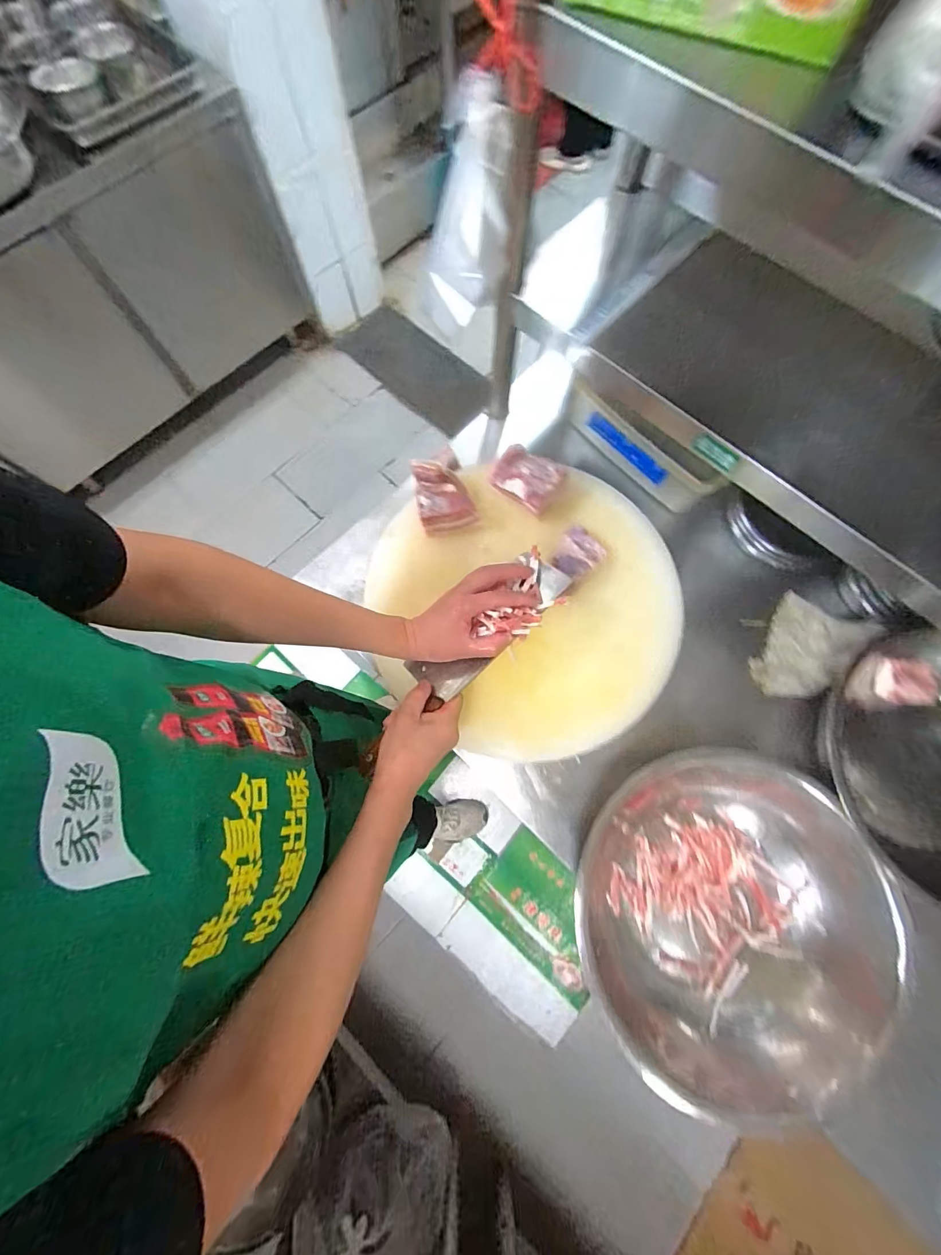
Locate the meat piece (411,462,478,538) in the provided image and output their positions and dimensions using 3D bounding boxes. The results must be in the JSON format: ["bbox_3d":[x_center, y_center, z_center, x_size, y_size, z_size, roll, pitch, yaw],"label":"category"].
[{"bbox_3d":[-0.040,-0.197,0.642,0.079,0.062,0.097,-10,75,-2],"label":"meat piece"}]

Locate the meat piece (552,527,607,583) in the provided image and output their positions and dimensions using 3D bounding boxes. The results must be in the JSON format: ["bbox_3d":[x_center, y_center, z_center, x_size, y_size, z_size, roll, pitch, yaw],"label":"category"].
[{"bbox_3d":[0.153,-0.106,0.621,0.075,0.022,0.062,-43,78,-10],"label":"meat piece"}]

